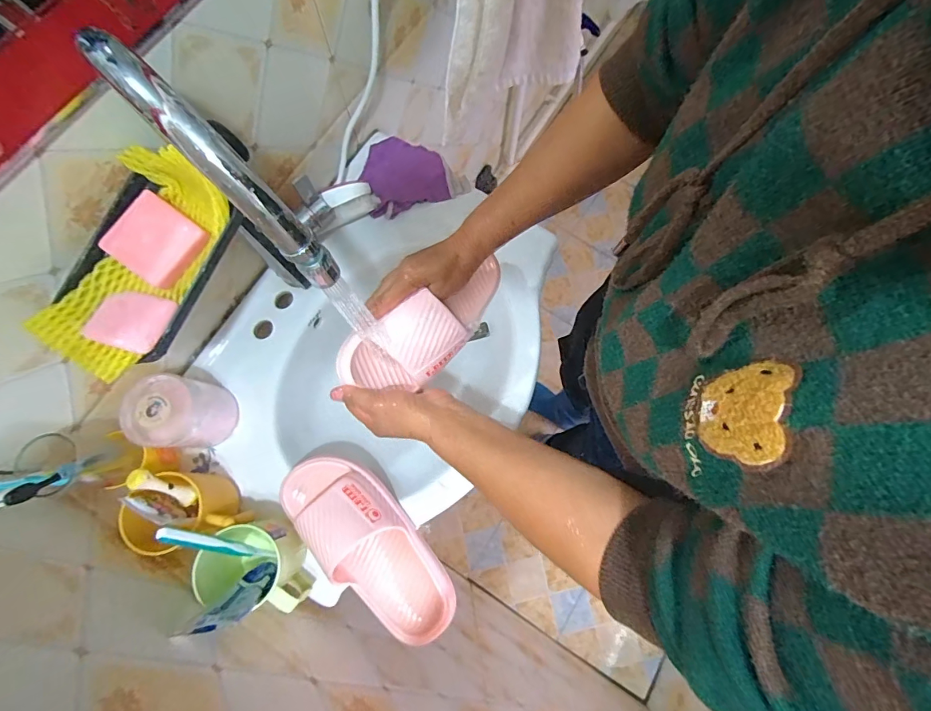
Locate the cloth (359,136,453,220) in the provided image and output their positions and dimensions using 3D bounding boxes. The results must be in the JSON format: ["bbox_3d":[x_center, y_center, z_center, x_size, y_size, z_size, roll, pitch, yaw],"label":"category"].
[{"bbox_3d":[-0.100,-0.284,0.663,0.137,0.038,0.132,-22,78,-7],"label":"cloth"}]

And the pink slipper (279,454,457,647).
[{"bbox_3d":[-0.115,0.223,0.514,0.260,0.069,0.104,43,79,8],"label":"pink slipper"}]

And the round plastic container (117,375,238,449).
[{"bbox_3d":[-0.351,0.072,0.536,0.091,0.094,0.083,0,76,-1],"label":"round plastic container"}]

